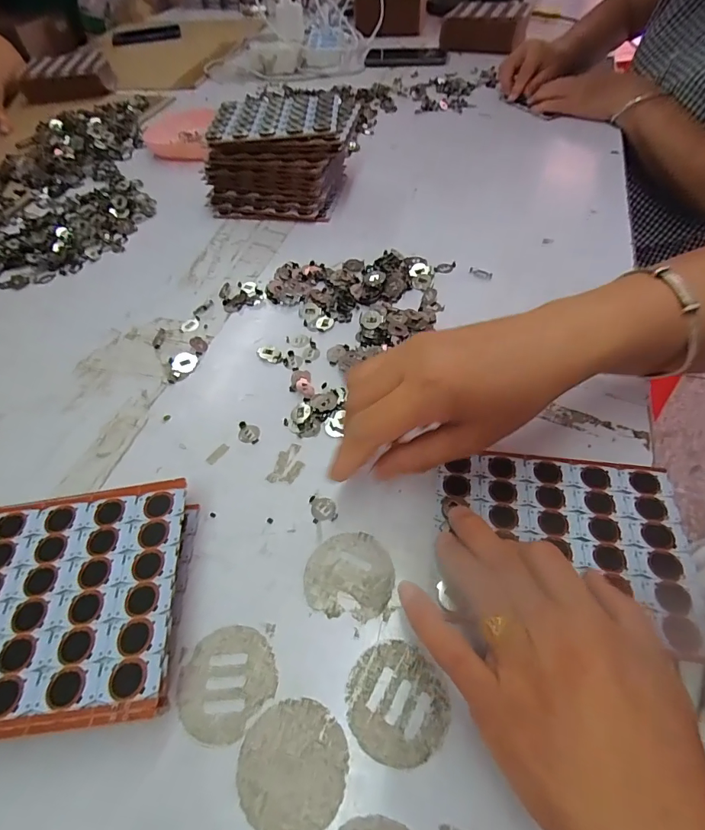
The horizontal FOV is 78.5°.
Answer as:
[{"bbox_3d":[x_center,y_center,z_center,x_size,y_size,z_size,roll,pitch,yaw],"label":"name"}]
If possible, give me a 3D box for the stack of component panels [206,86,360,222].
[{"bbox_3d":[-0.086,-0.309,0.515,0.175,0.102,0.115,7,54,9],"label":"stack of component panels"}]

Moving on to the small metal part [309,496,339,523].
[{"bbox_3d":[-0.020,0.063,0.292,0.016,0.004,0.020,-13,53,-6],"label":"small metal part"}]

